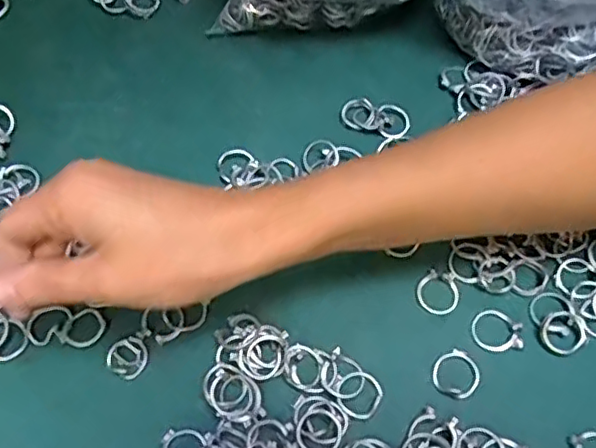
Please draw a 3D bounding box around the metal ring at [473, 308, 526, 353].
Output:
[{"bbox_3d":[0.101,0.053,0.313,0.024,0.004,0.022,0,61,-1],"label":"metal ring"}]

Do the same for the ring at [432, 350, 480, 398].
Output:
[{"bbox_3d":[0.078,0.072,0.303,0.021,0.004,0.024,36,66,18],"label":"ring"}]

